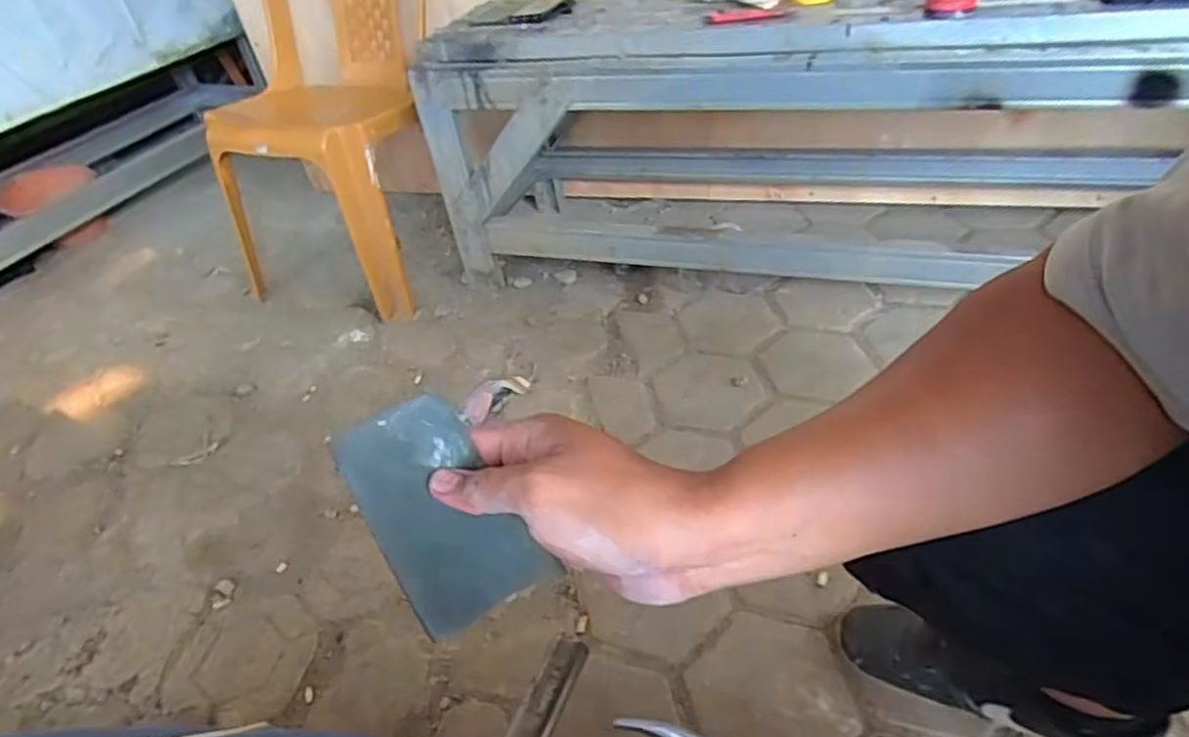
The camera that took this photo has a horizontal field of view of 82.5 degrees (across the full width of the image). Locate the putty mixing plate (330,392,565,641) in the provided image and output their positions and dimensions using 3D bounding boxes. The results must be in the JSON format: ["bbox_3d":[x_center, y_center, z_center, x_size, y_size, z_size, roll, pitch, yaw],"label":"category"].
[{"bbox_3d":[-0.086,0.077,0.374,0.072,0.008,0.126,-30,81,-22],"label":"putty mixing plate"}]

